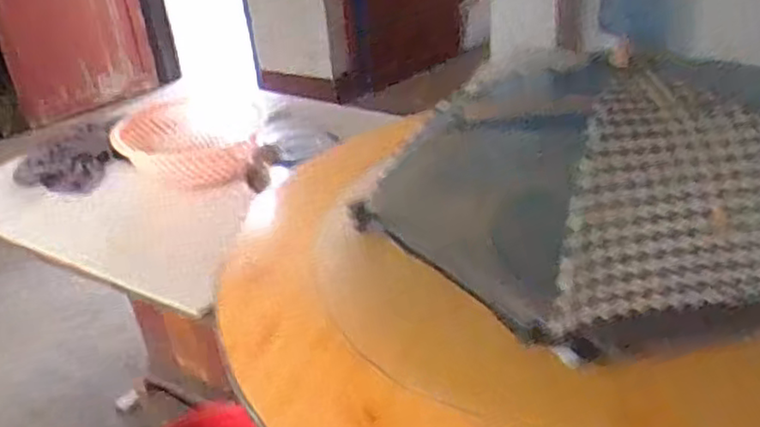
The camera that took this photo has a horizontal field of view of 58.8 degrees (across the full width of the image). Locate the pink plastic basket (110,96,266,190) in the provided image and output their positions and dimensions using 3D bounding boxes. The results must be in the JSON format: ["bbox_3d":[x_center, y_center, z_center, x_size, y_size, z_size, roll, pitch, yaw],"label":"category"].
[{"bbox_3d":[-0.424,-0.173,1.526,0.292,0.122,0.242,-6,32,-1],"label":"pink plastic basket"}]

